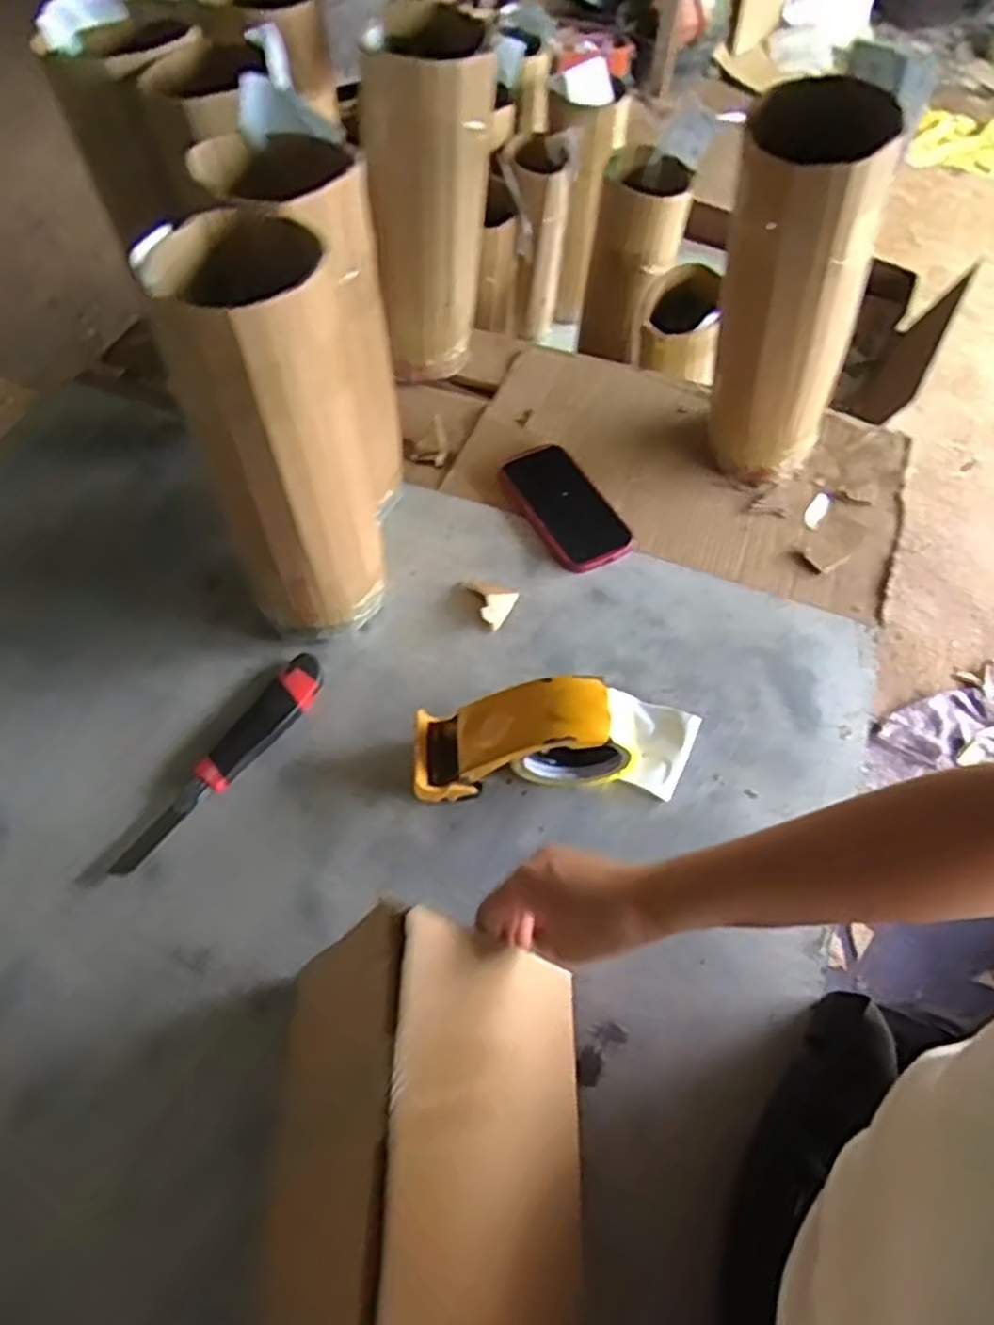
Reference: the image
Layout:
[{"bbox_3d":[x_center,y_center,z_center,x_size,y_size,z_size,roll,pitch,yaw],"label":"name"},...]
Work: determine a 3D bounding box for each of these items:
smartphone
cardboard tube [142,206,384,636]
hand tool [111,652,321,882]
[{"bbox_3d":[0.070,-0.159,0.765,0.082,0.019,0.165,-27,61,-14],"label":"smartphone"},{"bbox_3d":[-0.156,-0.156,0.588,0.123,0.325,0.131,-8,58,-5],"label":"cardboard tube"},{"bbox_3d":[-0.223,0.081,0.619,0.040,0.018,0.223,30,64,19],"label":"hand tool"}]

